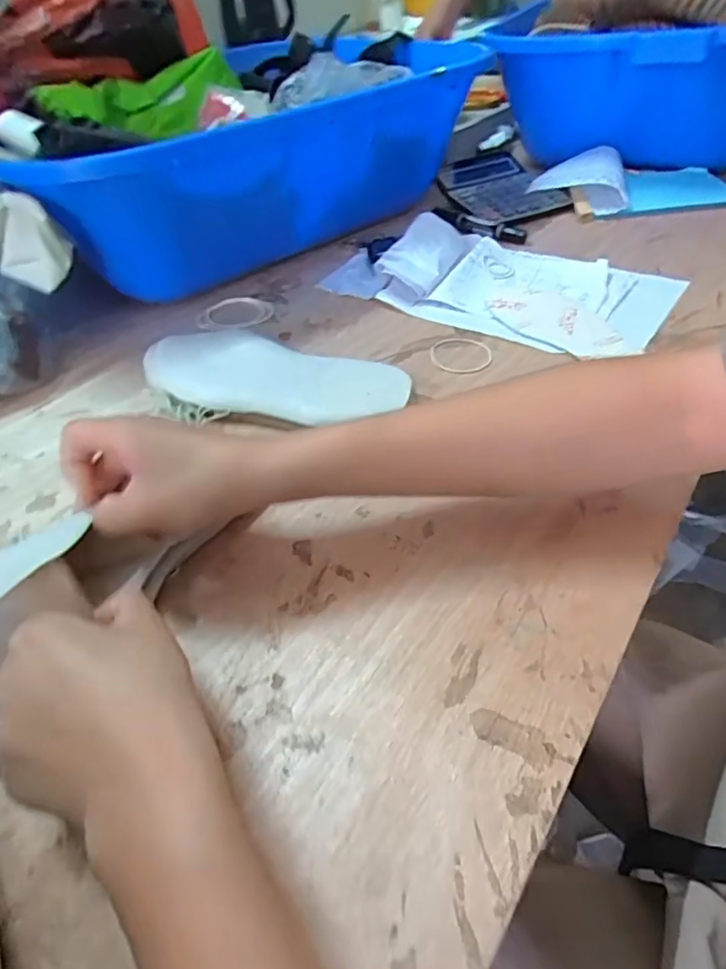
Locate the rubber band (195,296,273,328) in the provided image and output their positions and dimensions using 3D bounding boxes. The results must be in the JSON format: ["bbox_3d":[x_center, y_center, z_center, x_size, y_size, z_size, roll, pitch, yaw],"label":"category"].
[{"bbox_3d":[-0.139,-0.187,0.587,0.081,0.005,0.067,-20,47,-12],"label":"rubber band"}]

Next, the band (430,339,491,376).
[{"bbox_3d":[0.089,-0.118,0.492,0.055,0.004,0.060,-4,45,4],"label":"band"}]

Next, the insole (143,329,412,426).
[{"bbox_3d":[-0.083,-0.092,0.471,0.240,0.023,0.098,13,49,19],"label":"insole"}]

